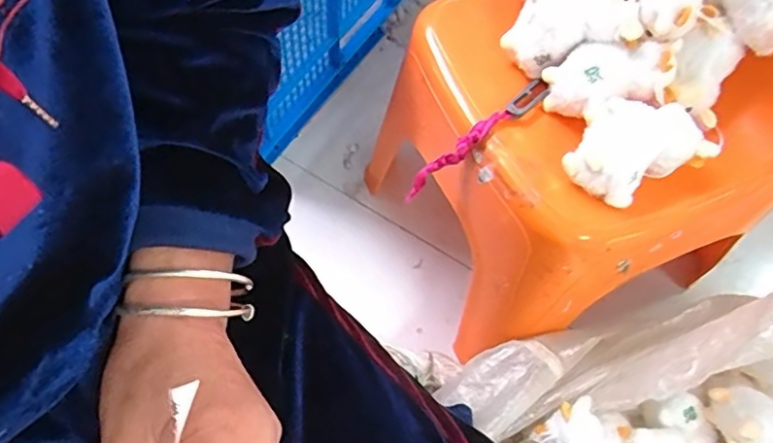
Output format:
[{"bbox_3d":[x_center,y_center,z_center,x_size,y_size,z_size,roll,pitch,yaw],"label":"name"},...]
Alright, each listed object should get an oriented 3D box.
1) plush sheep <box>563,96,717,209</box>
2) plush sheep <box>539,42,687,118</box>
[{"bbox_3d":[0.223,-0.075,0.521,0.133,0.060,0.091,-23,67,-15],"label":"plush sheep"},{"bbox_3d":[0.215,-0.136,0.561,0.112,0.055,0.067,-11,64,-10],"label":"plush sheep"}]

